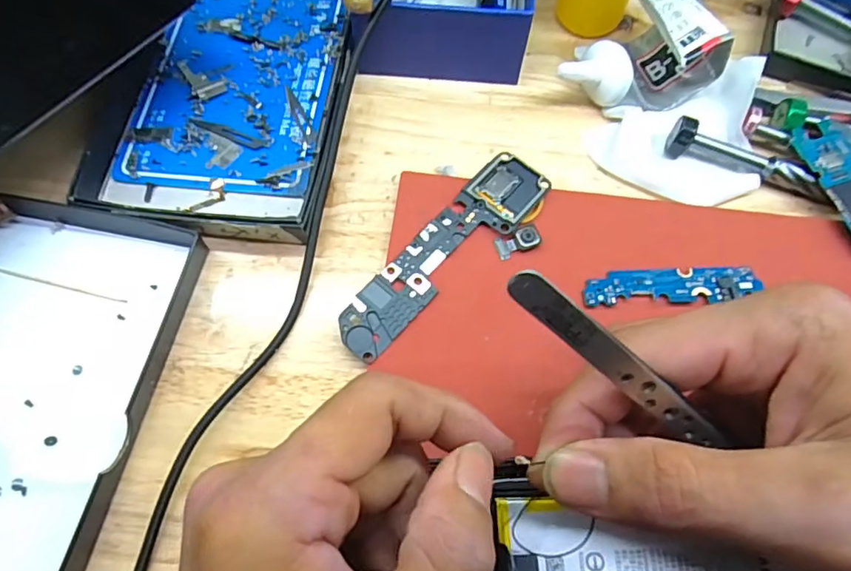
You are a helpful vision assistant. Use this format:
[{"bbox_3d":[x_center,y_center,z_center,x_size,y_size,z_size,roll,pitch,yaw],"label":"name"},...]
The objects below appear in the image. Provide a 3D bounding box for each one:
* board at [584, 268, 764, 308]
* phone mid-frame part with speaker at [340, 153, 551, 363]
[{"bbox_3d":[0.099,0.000,0.220,0.069,0.005,0.015,-2,68,-1],"label":"board"},{"bbox_3d":[0.008,-0.014,0.224,0.027,0.004,0.107,40,76,17],"label":"phone mid-frame part with speaker"}]

